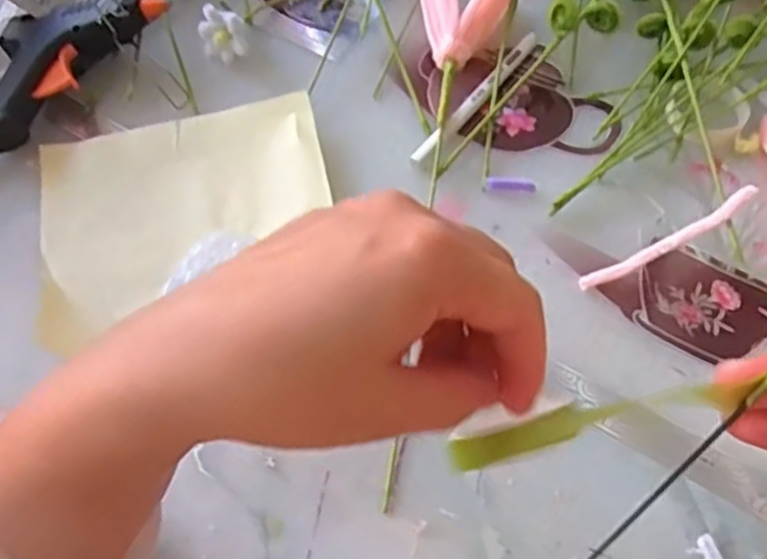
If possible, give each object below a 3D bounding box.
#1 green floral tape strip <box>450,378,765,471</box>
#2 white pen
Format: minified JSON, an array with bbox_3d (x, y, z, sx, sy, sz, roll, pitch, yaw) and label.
[{"bbox_3d":[0.062,0.048,0.236,0.014,0.097,0.014,26,51,-35],"label":"green floral tape strip"},{"bbox_3d":[0.063,-0.119,0.463,0.012,0.009,0.138,33,65,18],"label":"white pen"}]

